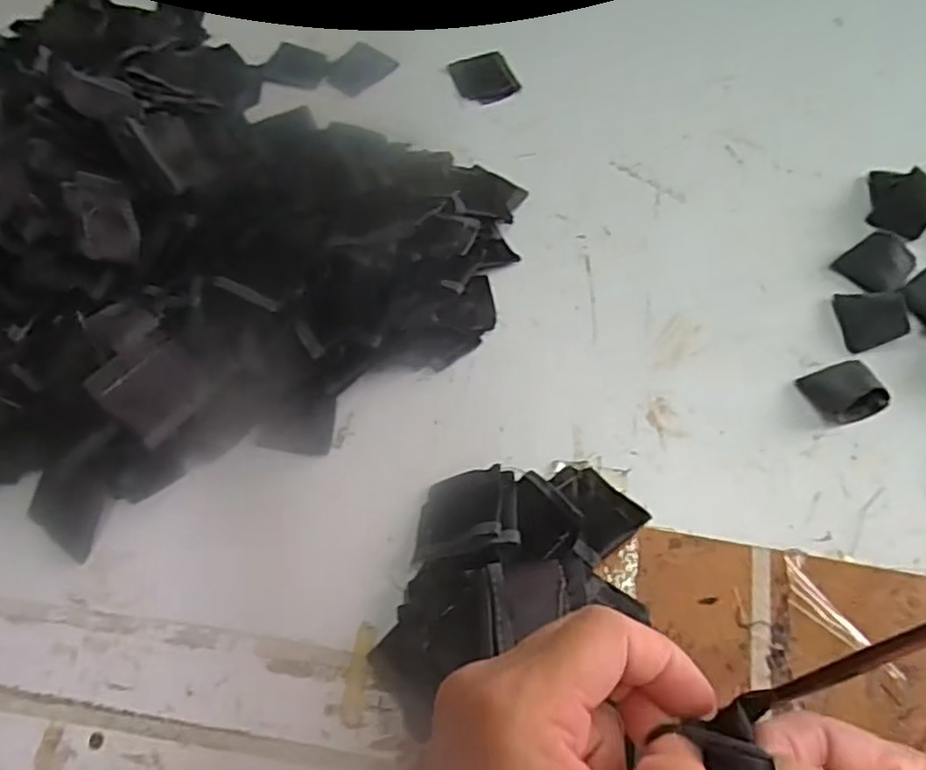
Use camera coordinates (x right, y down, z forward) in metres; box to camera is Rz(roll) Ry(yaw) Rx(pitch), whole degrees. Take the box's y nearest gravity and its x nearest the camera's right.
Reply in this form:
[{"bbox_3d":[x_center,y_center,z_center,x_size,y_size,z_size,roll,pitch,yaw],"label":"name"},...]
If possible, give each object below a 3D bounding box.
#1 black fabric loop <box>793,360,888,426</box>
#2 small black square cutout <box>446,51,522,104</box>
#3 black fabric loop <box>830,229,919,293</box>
[{"bbox_3d":[0.232,0.003,0.421,0.042,0.022,0.036,-16,62,-5],"label":"black fabric loop"},{"bbox_3d":[0.018,-0.255,0.577,0.047,0.004,0.056,-19,63,-7],"label":"small black square cutout"},{"bbox_3d":[0.275,-0.081,0.461,0.035,0.023,0.038,-30,64,-12],"label":"black fabric loop"}]

